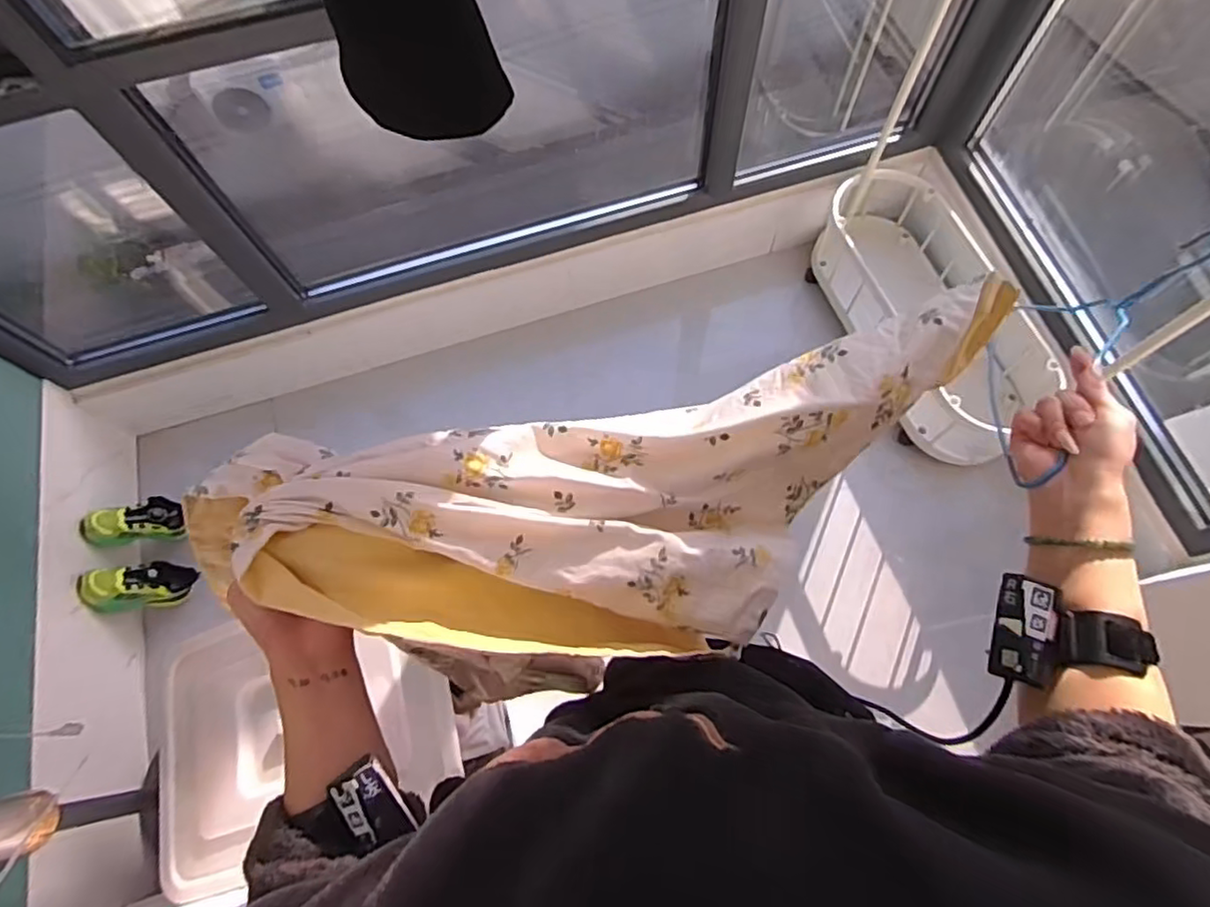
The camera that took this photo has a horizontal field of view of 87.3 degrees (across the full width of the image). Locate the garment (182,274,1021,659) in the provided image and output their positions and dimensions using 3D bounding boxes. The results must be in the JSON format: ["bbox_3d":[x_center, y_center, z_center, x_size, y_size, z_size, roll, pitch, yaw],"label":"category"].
[{"bbox_3d":[-0.005,0.051,0.475,0.604,0.130,0.198,-12,70,-4],"label":"garment"}]

